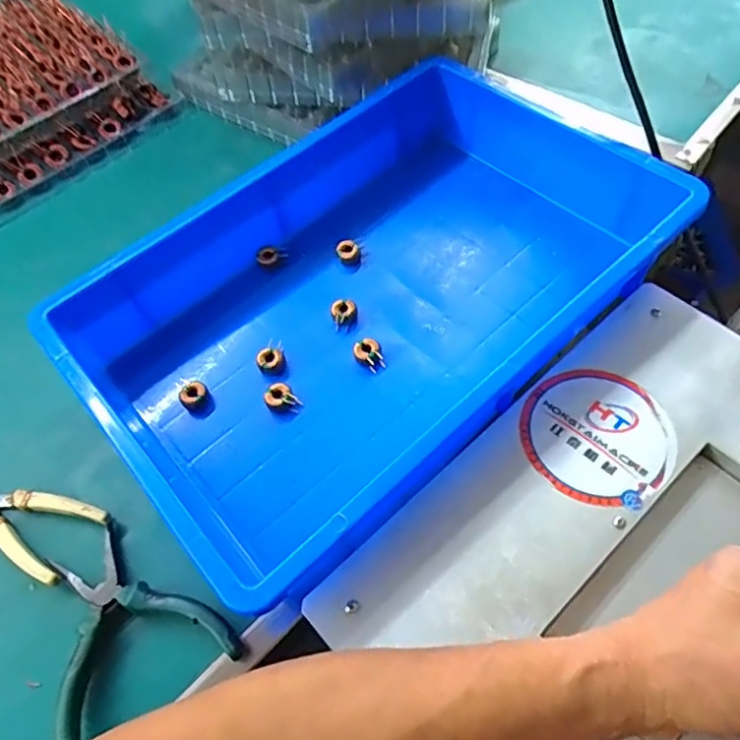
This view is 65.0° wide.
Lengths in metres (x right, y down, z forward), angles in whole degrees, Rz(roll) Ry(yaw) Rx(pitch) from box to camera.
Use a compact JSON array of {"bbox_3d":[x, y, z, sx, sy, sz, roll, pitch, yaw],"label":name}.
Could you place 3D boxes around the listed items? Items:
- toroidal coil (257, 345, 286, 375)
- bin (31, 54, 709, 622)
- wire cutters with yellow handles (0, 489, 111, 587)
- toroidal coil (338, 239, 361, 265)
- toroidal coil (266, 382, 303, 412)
[{"bbox_3d":[-0.081,-0.008,0.477,0.022,0.010,0.023,-2,57,3],"label":"toroidal coil"},{"bbox_3d":[0.003,-0.062,0.473,0.437,0.093,0.289,-38,62,-19],"label":"bin"},{"bbox_3d":[-0.253,0.104,0.426,0.120,0.016,0.057,25,62,19],"label":"wire cutters with yellow handles"},{"bbox_3d":[-0.019,-0.108,0.532,0.020,0.018,0.017,-9,57,-2],"label":"toroidal coil"},{"bbox_3d":[-0.070,0.023,0.457,0.026,0.012,0.021,38,67,25],"label":"toroidal coil"}]

